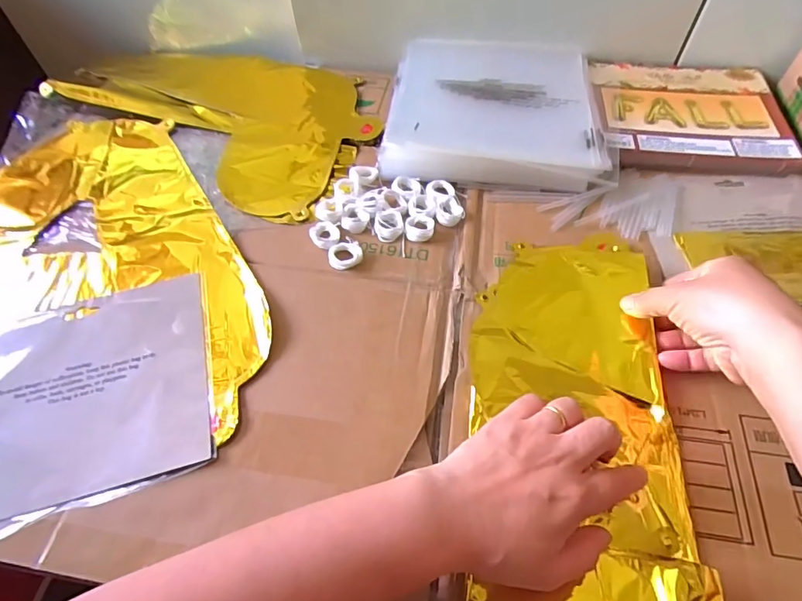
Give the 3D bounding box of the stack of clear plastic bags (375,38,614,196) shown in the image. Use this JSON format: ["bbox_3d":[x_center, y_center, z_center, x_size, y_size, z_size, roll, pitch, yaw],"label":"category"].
[{"bbox_3d":[0.102,-0.210,0.511,0.219,0.033,0.218,5,57,7],"label":"stack of clear plastic bags"}]

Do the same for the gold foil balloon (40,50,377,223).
[{"bbox_3d":[-0.211,-0.239,0.570,0.404,0.032,0.229,29,63,21],"label":"gold foil balloon"}]

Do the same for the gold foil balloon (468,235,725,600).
[{"bbox_3d":[0.121,0.077,0.340,0.140,0.015,0.304,2,58,4],"label":"gold foil balloon"}]

